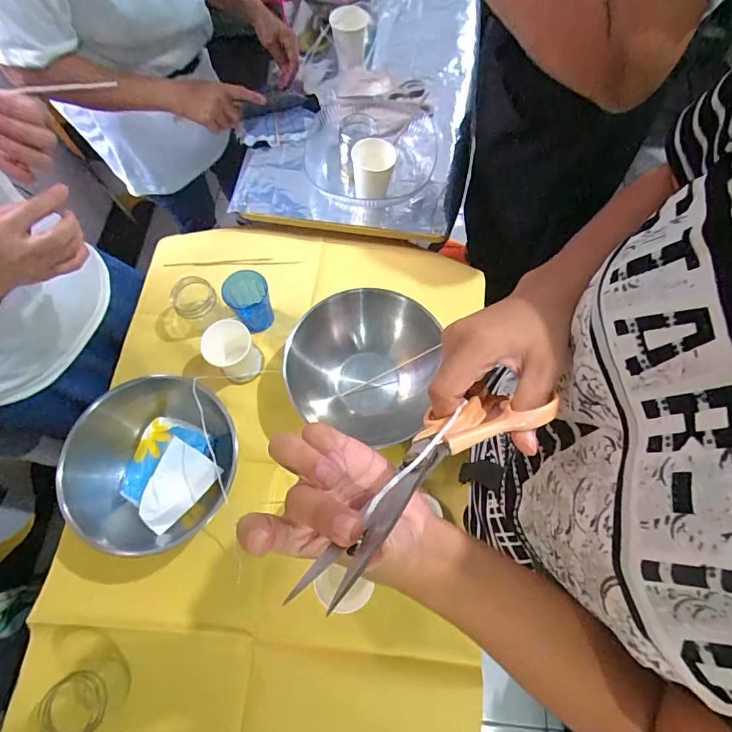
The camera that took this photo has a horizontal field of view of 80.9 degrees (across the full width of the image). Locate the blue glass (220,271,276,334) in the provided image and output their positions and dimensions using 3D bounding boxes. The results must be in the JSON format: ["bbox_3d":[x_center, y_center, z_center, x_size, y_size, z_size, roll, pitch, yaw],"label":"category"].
[{"bbox_3d":[-0.189,-0.106,0.706,0.066,0.083,0.068,0,69,0],"label":"blue glass"}]

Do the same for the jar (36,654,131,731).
[{"bbox_3d":[-0.345,0.412,0.532,0.061,0.084,0.066,0,69,0],"label":"jar"}]

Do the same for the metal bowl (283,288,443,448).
[{"bbox_3d":[0.005,-0.005,0.667,0.221,0.087,0.216,0,69,0],"label":"metal bowl"}]

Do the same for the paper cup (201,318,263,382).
[{"bbox_3d":[-0.213,-0.025,0.681,0.075,0.083,0.075,0,69,0],"label":"paper cup"}]

